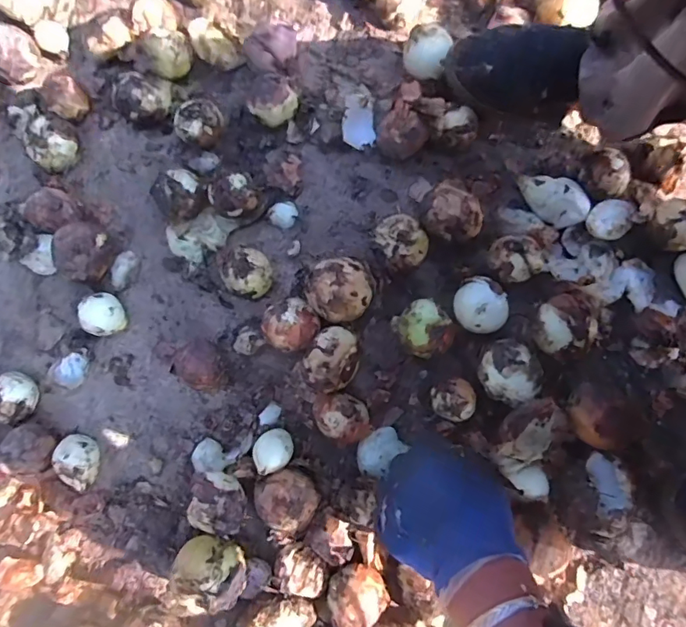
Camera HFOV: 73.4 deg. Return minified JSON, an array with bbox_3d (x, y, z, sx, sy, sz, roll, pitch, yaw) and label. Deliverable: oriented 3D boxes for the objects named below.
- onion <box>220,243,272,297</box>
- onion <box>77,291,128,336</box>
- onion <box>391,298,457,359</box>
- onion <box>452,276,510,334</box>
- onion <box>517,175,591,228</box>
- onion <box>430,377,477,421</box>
[{"bbox_3d":[-0.109,-0.047,0.524,0.050,0.048,0.062,-33,79,-5],"label":"onion"},{"bbox_3d":[-0.271,0.002,0.524,0.044,0.038,0.046,0,78,2],"label":"onion"},{"bbox_3d":[0.092,0.017,0.511,0.059,0.060,0.061,0,78,2],"label":"onion"},{"bbox_3d":[0.150,-0.008,0.508,0.051,0.042,0.059,-41,79,-7],"label":"onion"},{"bbox_3d":[0.244,-0.135,0.537,0.044,0.035,0.082,-42,80,-7],"label":"onion"},{"bbox_3d":[0.117,0.092,0.493,0.044,0.049,0.042,0,78,2],"label":"onion"}]

